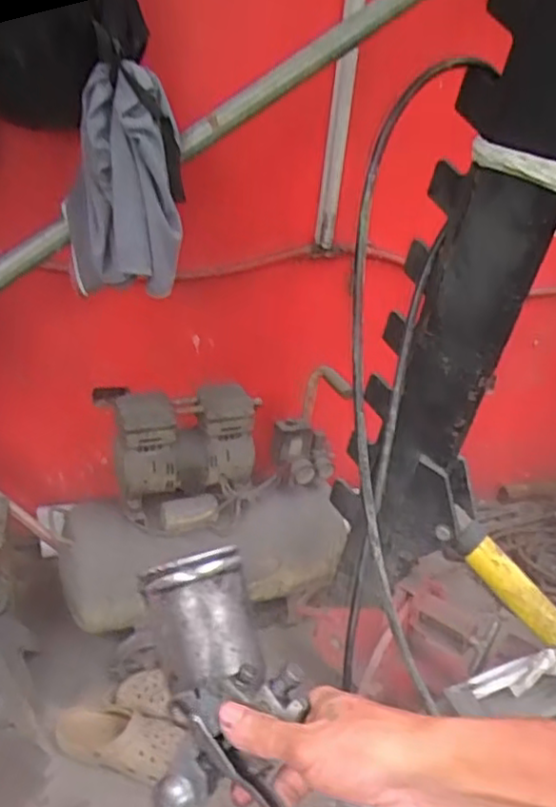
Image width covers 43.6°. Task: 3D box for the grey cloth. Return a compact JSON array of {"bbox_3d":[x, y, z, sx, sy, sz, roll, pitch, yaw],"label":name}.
[{"bbox_3d":[-0.241,-0.342,1.087,0.159,0.320,0.118,26,34,32],"label":"grey cloth"}]

